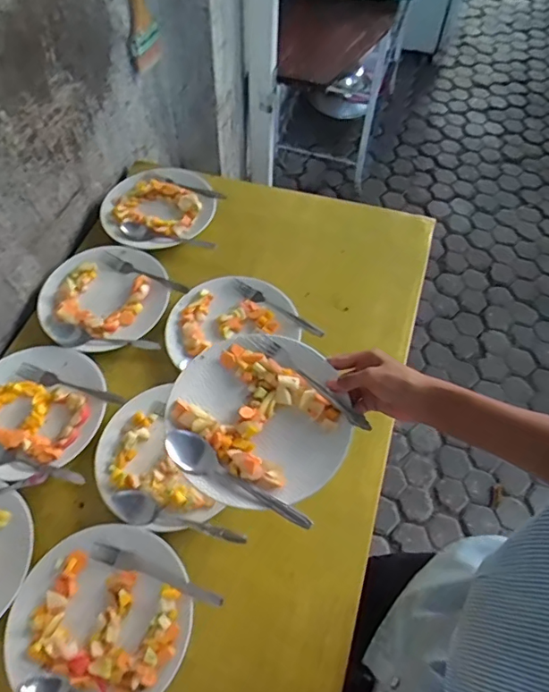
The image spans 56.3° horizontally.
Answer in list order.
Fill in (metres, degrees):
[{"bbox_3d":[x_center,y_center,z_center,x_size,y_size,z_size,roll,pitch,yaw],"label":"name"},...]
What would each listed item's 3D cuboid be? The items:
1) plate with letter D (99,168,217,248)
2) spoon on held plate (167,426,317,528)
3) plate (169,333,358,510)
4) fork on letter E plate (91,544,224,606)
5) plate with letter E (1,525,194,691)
[{"bbox_3d":[-0.209,-0.255,0.938,0.200,0.024,0.191,1,59,-1],"label":"plate with letter D"},{"bbox_3d":[-0.040,0.138,0.519,0.167,0.019,0.034,30,63,16],"label":"spoon on held plate"},{"bbox_3d":[-0.018,0.076,0.565,0.188,0.024,0.200,1,59,-1],"label":"plate"},{"bbox_3d":[-0.140,0.267,0.605,0.170,0.019,0.019,17,60,9],"label":"fork on letter E plate"},{"bbox_3d":[-0.199,0.309,0.580,0.201,0.024,0.194,1,59,-1],"label":"plate with letter E"}]

